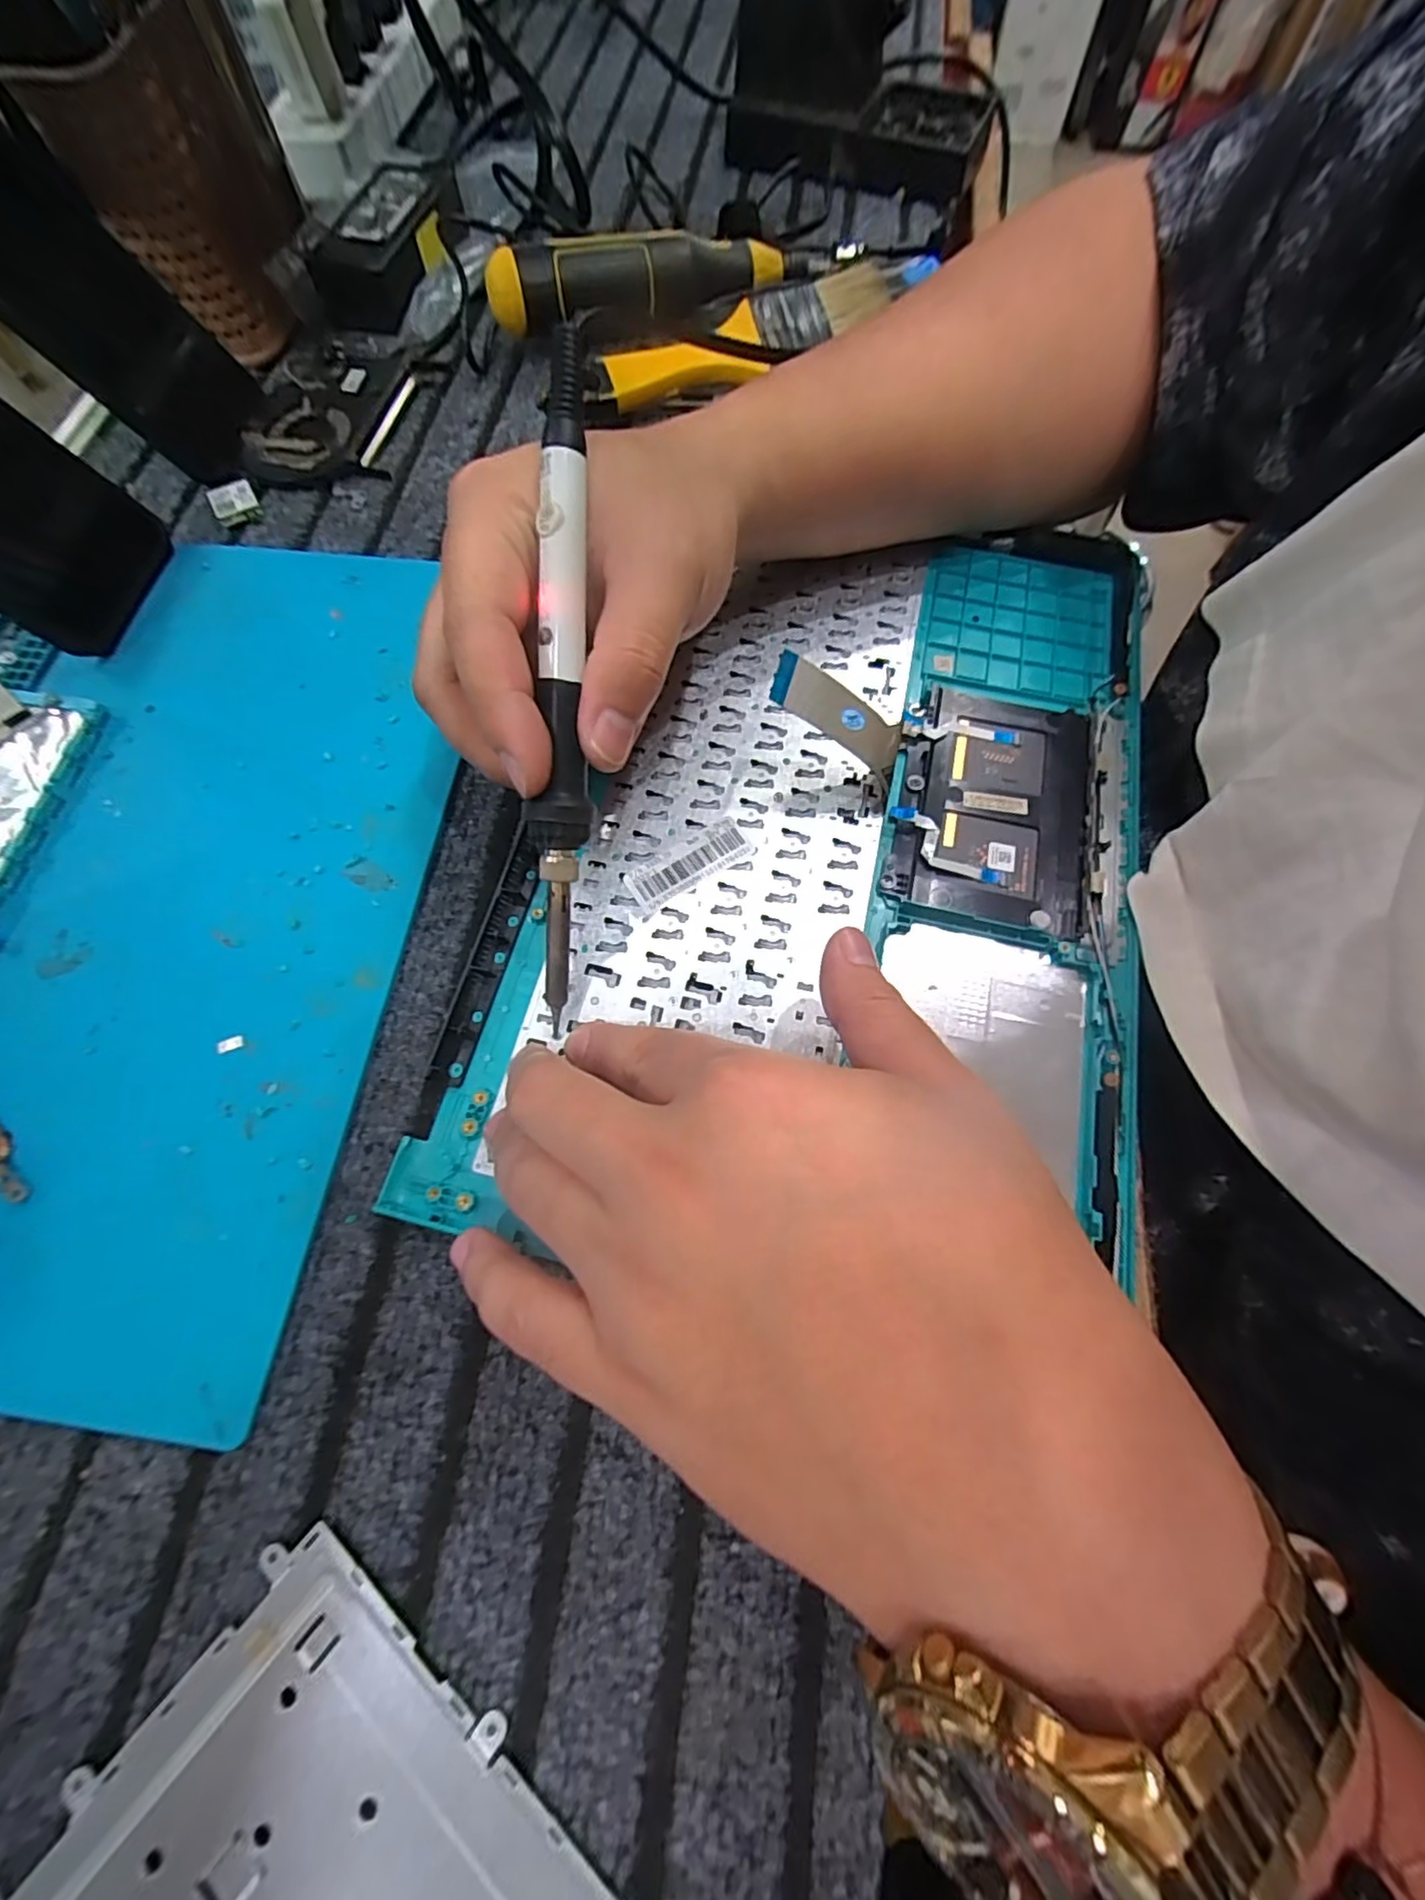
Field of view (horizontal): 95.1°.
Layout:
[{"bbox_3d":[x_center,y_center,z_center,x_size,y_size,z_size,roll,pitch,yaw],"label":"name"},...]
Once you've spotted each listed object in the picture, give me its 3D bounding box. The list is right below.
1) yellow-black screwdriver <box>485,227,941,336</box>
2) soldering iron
[{"bbox_3d":[0.004,-0.369,0.354,0.242,0.040,0.031,-17,70,-6],"label":"yellow-black screwdriver"},{"bbox_3d":[-0.045,-0.075,0.202,0.016,0.018,0.202,3,101,2],"label":"soldering iron"}]

